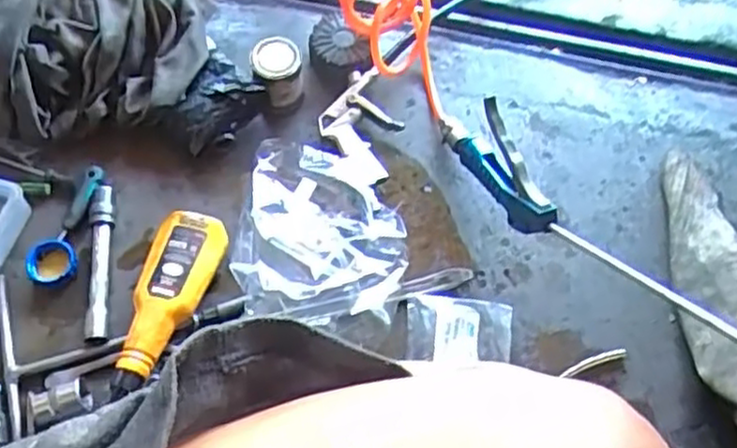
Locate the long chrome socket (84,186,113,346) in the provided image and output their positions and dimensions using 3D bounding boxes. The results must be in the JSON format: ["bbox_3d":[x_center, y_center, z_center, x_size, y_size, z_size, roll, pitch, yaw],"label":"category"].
[{"bbox_3d":[-0.243,0.036,0.663,0.019,0.023,0.146,-5,63,-3],"label":"long chrome socket"}]

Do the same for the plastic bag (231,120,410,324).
[{"bbox_3d":[-0.050,0.000,0.687,0.149,0.042,0.194,-9,63,-6],"label":"plastic bag"}]

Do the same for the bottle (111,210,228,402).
[{"bbox_3d":[-0.174,0.070,0.642,0.063,0.036,0.167,12,63,5],"label":"bottle"}]

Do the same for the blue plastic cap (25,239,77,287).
[{"bbox_3d":[-0.284,0.033,0.664,0.035,0.020,0.042,21,64,9],"label":"blue plastic cap"}]

